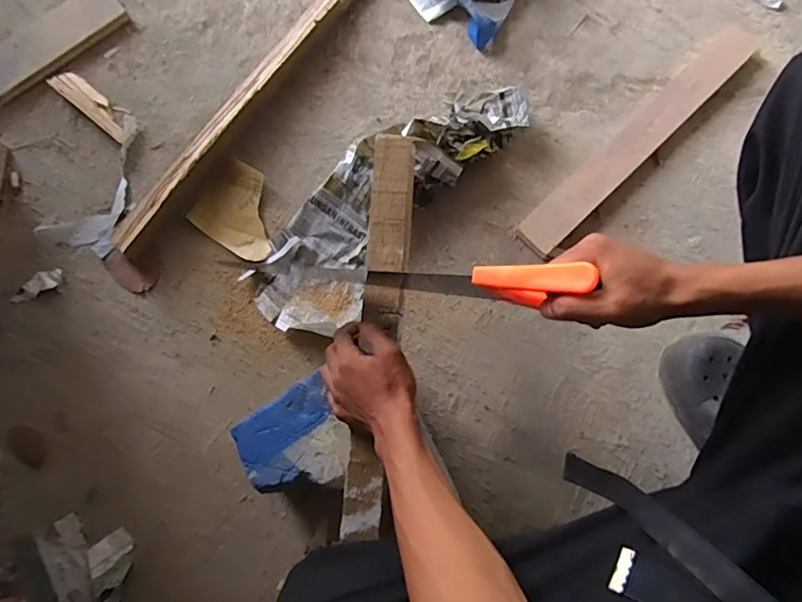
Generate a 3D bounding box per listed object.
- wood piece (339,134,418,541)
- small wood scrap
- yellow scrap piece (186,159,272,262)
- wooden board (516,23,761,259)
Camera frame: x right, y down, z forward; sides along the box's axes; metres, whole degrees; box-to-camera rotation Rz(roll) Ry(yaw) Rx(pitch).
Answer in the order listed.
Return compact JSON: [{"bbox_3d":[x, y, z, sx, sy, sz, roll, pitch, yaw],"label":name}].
[{"bbox_3d":[-0.024,0.032,0.556,0.045,0.013,0.432,6,85,2],"label":"wood piece"},{"bbox_3d":[-0.467,-0.299,0.776,0.154,0.013,0.038,39,81,8],"label":"small wood scrap"},{"bbox_3d":[-0.222,-0.127,0.728,0.124,0.014,0.112,35,81,8],"label":"yellow scrap piece"},{"bbox_3d":[0.346,-0.237,0.735,0.474,0.015,0.056,-43,81,-8],"label":"wooden board"}]

